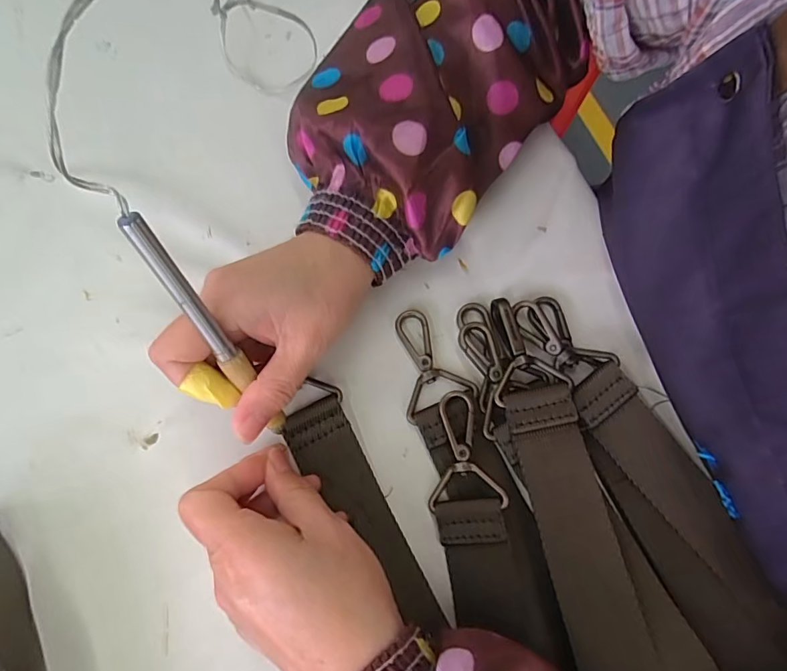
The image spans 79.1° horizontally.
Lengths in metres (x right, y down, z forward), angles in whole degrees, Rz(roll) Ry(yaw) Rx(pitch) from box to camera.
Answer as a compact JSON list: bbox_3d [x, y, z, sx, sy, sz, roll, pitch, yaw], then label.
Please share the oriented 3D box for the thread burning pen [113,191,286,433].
[{"bbox_3d":[-0.079,-0.001,0.210,0.009,0.129,0.008,-31,38,-10],"label":"thread burning pen"}]

